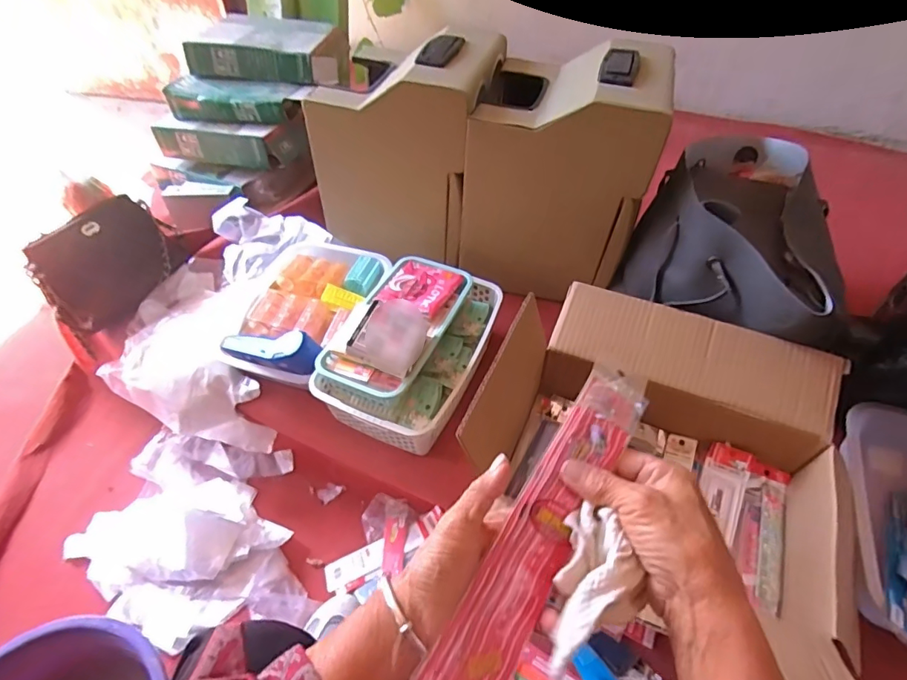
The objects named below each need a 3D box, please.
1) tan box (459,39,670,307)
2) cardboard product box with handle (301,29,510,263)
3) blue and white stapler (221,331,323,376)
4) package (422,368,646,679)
[{"bbox_3d":[0.177,-0.290,0.817,0.270,0.319,0.253,14,52,12],"label":"tan box"},{"bbox_3d":[-0.084,-0.340,0.856,0.292,0.305,0.228,8,51,7],"label":"cardboard product box with handle"},{"bbox_3d":[-0.271,0.011,0.712,0.162,0.043,0.046,13,52,11],"label":"blue and white stapler"},{"bbox_3d":[0.055,0.133,0.315,0.050,0.008,0.256,36,71,-5],"label":"package"}]

